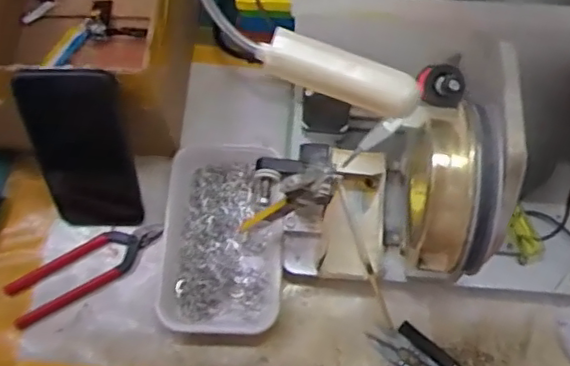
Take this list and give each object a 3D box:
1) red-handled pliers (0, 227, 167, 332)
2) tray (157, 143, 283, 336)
[{"bbox_3d":[-0.180,0.076,0.552,0.144,0.009,0.046,-29,69,-11],"label":"red-handled pliers"},{"bbox_3d":[-0.056,0.047,0.554,0.106,0.027,0.175,1,66,1],"label":"tray"}]

